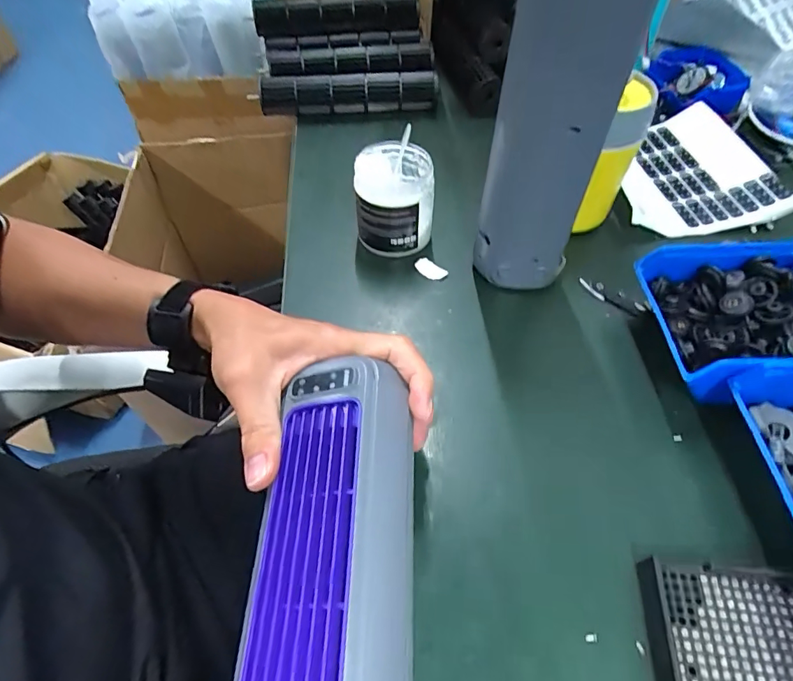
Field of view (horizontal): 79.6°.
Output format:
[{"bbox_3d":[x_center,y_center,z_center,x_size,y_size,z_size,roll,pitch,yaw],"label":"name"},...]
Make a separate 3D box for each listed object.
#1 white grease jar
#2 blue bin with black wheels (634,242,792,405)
[{"bbox_3d":[-0.001,-0.135,0.459,0.076,0.083,0.076,-2,53,-1],"label":"white grease jar"},{"bbox_3d":[0.270,-0.015,0.373,0.138,0.060,0.122,-5,53,-3],"label":"blue bin with black wheels"}]

